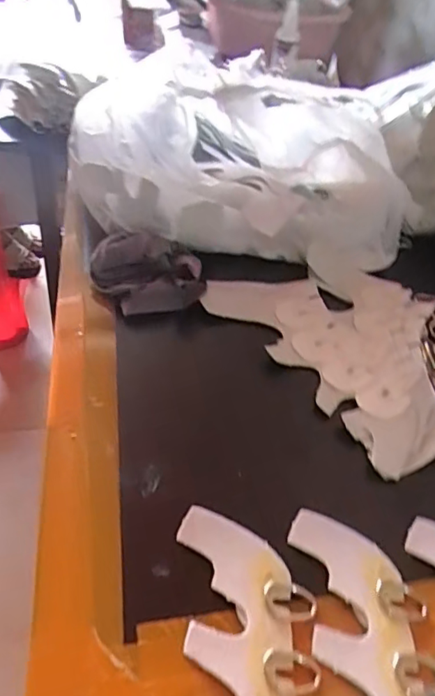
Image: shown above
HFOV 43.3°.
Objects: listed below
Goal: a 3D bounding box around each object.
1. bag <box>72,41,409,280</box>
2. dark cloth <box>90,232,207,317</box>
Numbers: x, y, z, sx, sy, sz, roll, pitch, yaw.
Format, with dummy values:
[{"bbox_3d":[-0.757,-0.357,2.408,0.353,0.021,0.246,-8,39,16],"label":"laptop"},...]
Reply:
[{"bbox_3d":[0.027,-0.208,0.554,0.313,0.137,0.238,3,43,-5],"label":"bag"},{"bbox_3d":[-0.059,-0.066,0.464,0.085,0.030,0.080,-13,47,-20],"label":"dark cloth"}]

